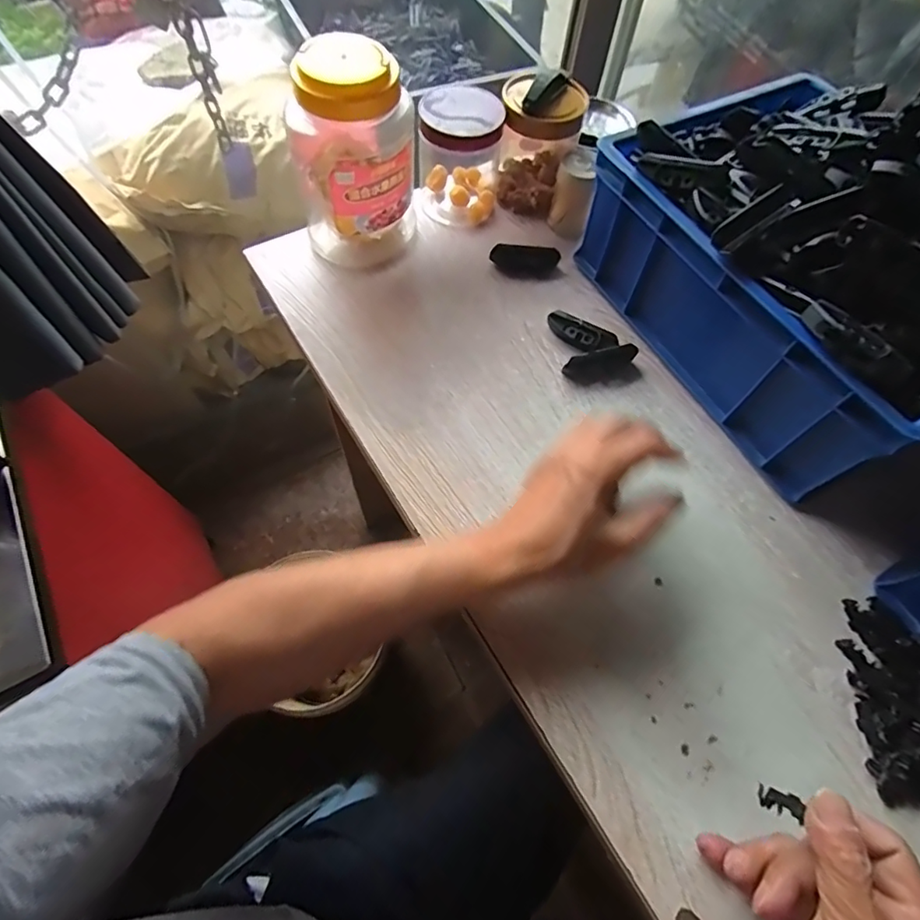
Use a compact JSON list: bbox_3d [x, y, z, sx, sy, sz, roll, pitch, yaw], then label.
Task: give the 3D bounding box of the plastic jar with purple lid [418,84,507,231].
[{"bbox_3d":[-0.001,-0.313,0.539,0.081,0.118,0.077,1,63,-2],"label":"plastic jar with purple lid"}]

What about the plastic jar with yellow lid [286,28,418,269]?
[{"bbox_3d":[-0.096,-0.279,0.479,0.106,0.173,0.088,-9,64,-7],"label":"plastic jar with yellow lid"}]

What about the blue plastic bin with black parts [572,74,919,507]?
[{"bbox_3d":[0.304,-0.173,0.441,0.248,0.175,0.336,-25,67,-14],"label":"blue plastic bin with black parts"}]

